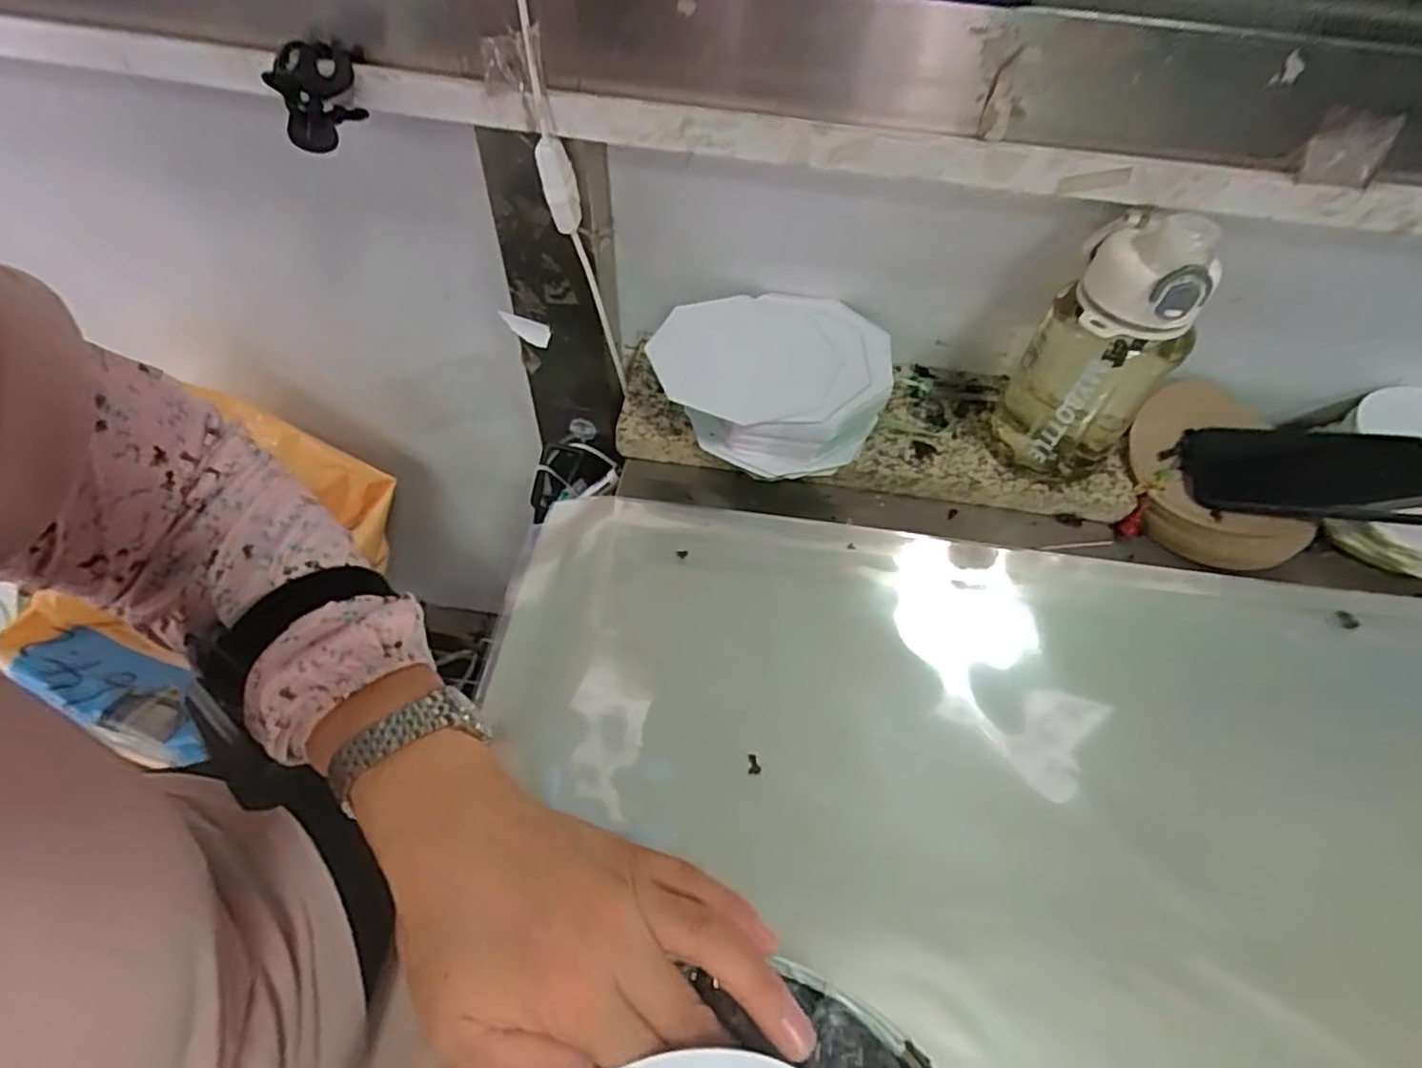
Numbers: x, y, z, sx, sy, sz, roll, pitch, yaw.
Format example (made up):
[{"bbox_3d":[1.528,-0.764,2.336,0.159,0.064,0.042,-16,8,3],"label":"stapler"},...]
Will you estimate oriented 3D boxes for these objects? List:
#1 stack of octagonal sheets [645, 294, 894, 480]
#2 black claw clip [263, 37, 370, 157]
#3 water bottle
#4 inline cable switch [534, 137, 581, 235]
[{"bbox_3d":[0.046,-0.124,0.540,0.180,0.068,0.145,7,55,2],"label":"stack of octagonal sheets"},{"bbox_3d":[-0.240,-0.272,0.425,0.053,0.045,0.050,-14,57,-13],"label":"black claw clip"},{"bbox_3d":[0.270,-0.124,0.481,0.089,0.188,0.074,29,58,16],"label":"water bottle"},{"bbox_3d":[-0.099,-0.225,0.450,0.024,0.058,0.019,-9,56,-10],"label":"inline cable switch"}]

